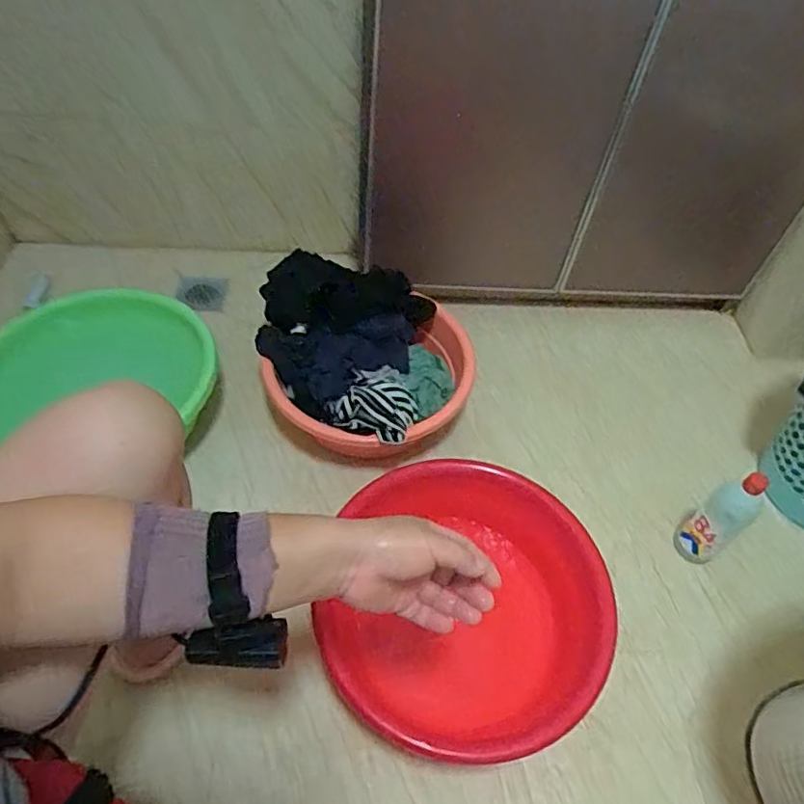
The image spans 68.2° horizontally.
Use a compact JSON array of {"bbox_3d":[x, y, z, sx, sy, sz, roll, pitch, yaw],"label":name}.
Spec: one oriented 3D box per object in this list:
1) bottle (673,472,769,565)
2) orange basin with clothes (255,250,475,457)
[{"bbox_3d":[0.449,0.164,0.841,0.054,0.186,0.063,-28,58,-22],"label":"bottle"},{"bbox_3d":[-0.062,-0.063,0.975,0.329,0.173,0.310,2,52,-3],"label":"orange basin with clothes"}]

